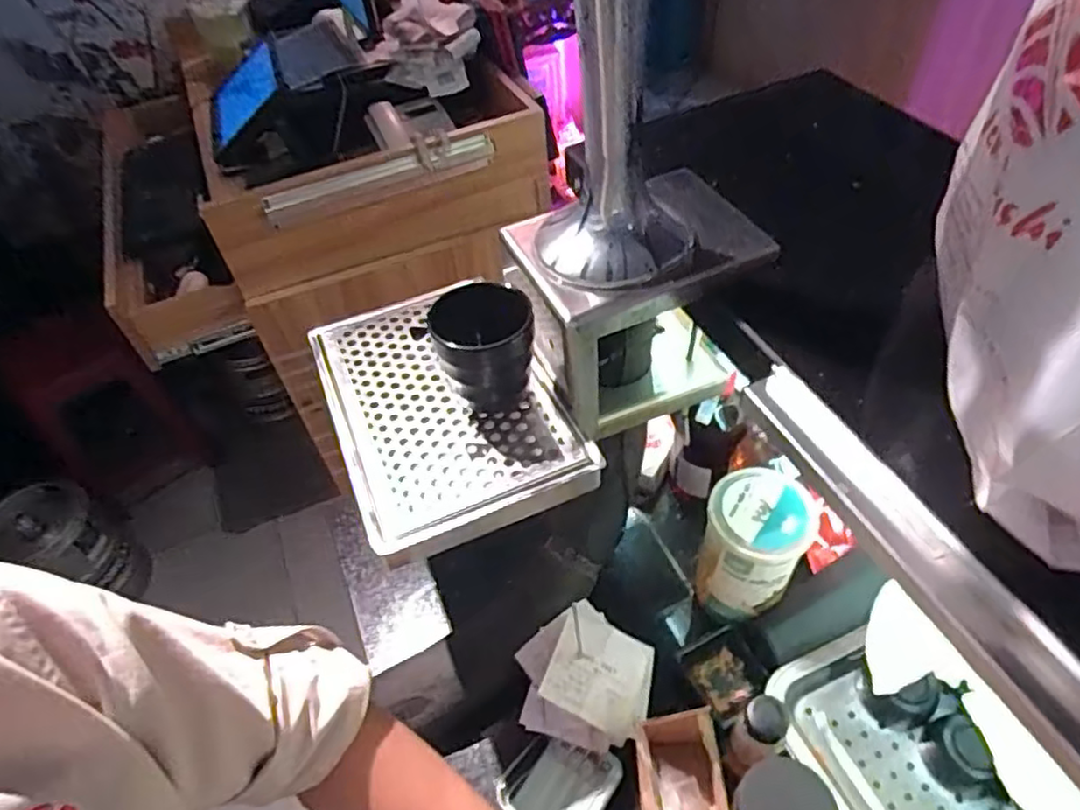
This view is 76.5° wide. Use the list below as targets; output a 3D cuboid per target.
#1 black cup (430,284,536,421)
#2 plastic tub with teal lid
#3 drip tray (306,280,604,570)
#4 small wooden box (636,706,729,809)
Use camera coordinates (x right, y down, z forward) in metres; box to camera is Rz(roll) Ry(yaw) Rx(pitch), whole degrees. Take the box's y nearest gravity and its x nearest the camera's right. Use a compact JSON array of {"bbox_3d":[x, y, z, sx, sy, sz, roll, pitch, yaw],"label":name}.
[{"bbox_3d":[-0.040,-0.041,0.516,0.069,0.080,0.065,-4,48,4],"label":"black cup"},{"bbox_3d":[0.195,0.133,0.632,0.090,0.132,0.091,7,50,13],"label":"plastic tub with teal lid"},{"bbox_3d":[-0.080,-0.001,0.554,0.168,0.035,0.247,-22,49,-13],"label":"drip tray"},{"bbox_3d":[0.110,0.307,0.546,0.069,0.085,0.103,-4,48,4],"label":"small wooden box"}]

